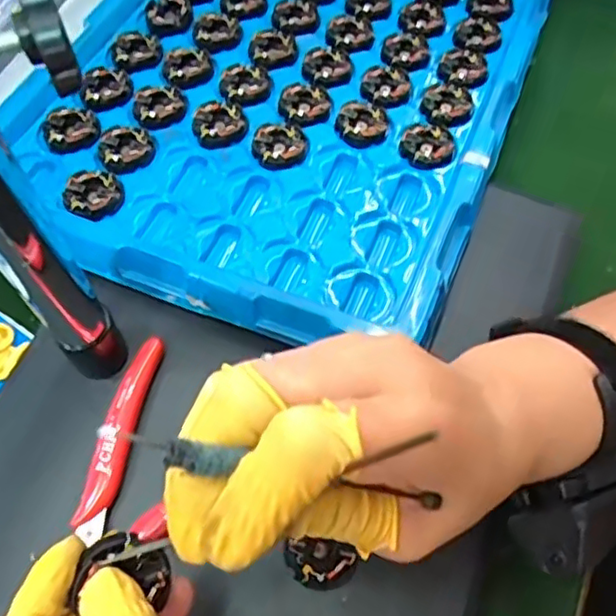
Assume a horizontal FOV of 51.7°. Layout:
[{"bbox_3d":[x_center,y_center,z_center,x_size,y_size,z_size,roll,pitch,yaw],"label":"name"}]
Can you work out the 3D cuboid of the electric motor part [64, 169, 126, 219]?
[{"bbox_3d":[-0.118,-0.063,0.350,0.033,0.006,0.031,-1,62,2],"label":"electric motor part"}]

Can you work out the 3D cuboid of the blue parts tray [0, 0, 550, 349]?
[{"bbox_3d":[-0.011,-0.158,0.413,0.280,0.029,0.370,19,64,12],"label":"blue parts tray"}]

